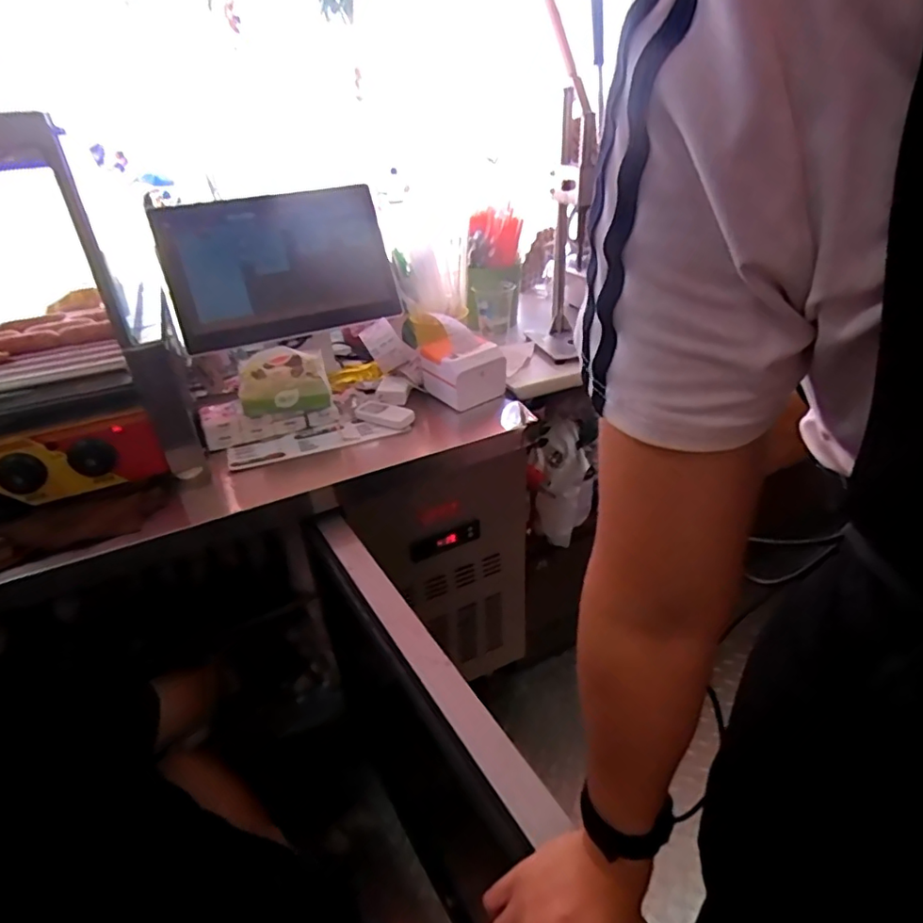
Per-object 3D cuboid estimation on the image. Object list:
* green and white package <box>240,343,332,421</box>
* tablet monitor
[{"bbox_3d":[-0.284,-0.118,0.914,0.143,0.118,0.061,-19,34,-23],"label":"green and white package"},{"bbox_3d":[-0.311,-0.349,0.996,0.393,0.243,0.046,-18,10,-28],"label":"tablet monitor"}]

